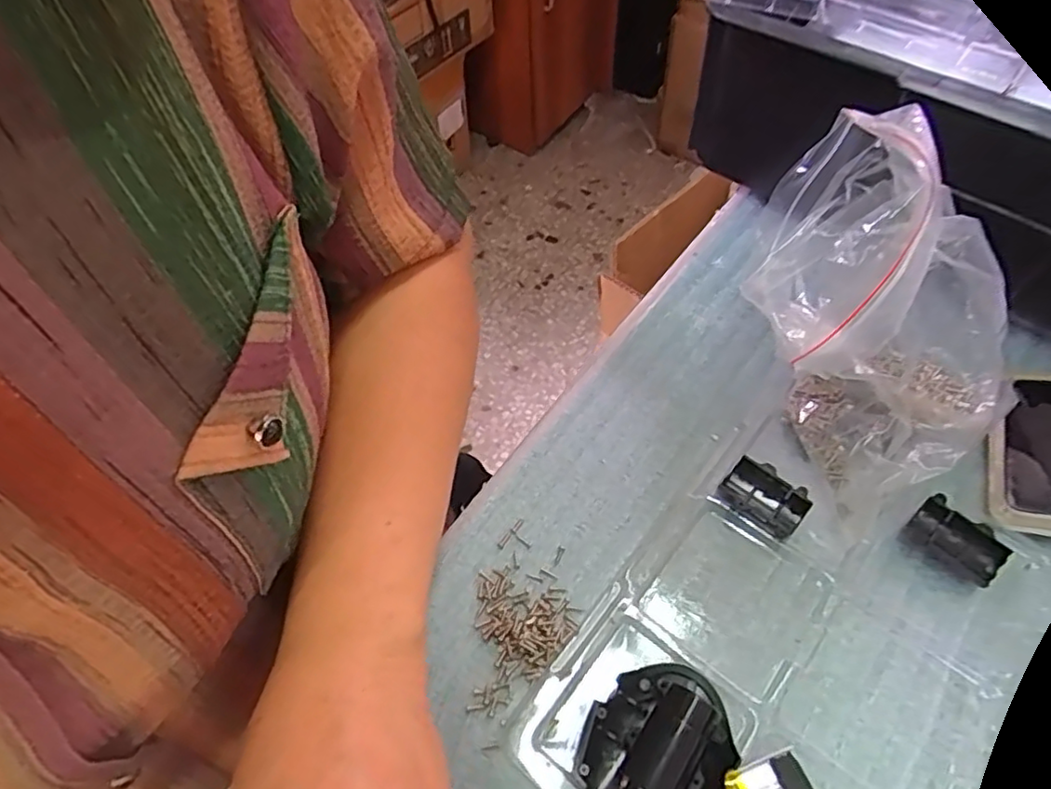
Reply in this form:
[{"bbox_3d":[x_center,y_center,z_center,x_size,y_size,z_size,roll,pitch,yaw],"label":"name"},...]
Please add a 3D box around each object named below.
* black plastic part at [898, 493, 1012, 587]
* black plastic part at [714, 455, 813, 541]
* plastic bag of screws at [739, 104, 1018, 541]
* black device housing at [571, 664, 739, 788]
[{"bbox_3d":[0.191,0.064,0.280,0.036,0.012,0.022,37,66,23],"label":"black plastic part"},{"bbox_3d":[0.111,0.048,0.296,0.037,0.009,0.027,36,65,23],"label":"black plastic part"},{"bbox_3d":[0.147,-0.031,0.275,0.112,0.130,0.107,30,63,20],"label":"plastic bag of screws"},{"bbox_3d":[0.049,0.133,0.236,0.051,0.026,0.063,20,60,15],"label":"black device housing"}]

